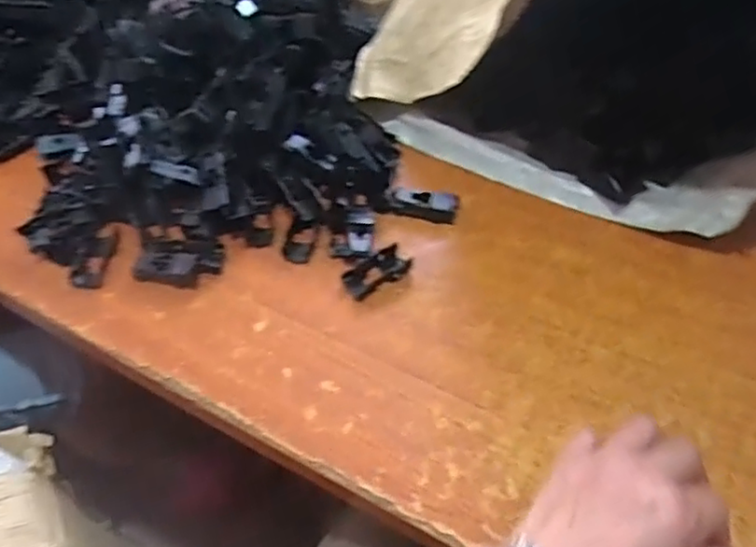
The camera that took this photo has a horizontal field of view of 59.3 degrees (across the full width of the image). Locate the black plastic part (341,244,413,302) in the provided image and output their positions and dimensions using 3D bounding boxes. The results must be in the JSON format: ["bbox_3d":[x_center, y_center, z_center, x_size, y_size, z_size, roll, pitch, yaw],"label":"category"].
[{"bbox_3d":[0.000,-0.001,0.508,0.052,0.008,0.025,-26,55,-18],"label":"black plastic part"}]

